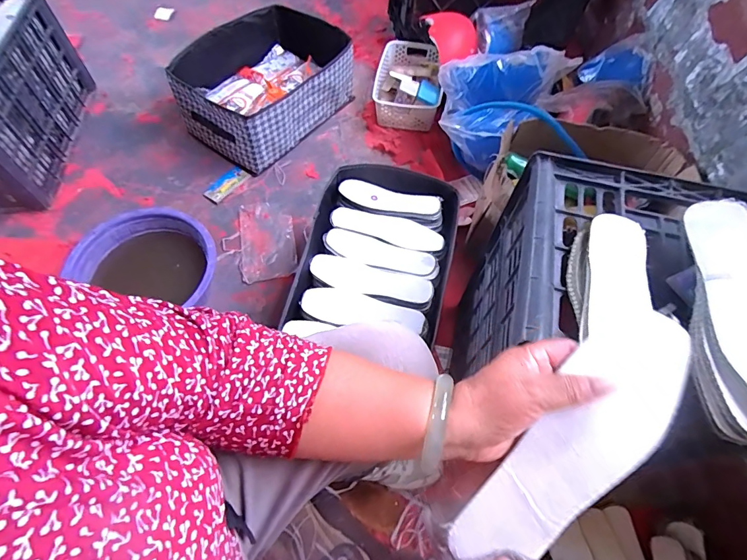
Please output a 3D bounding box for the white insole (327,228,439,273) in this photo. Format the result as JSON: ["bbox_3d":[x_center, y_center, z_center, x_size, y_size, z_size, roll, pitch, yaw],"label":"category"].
[{"bbox_3d":[0.013,-0.055,0.834,0.221,0.015,0.066,16,62,7],"label":"white insole"}]

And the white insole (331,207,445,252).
[{"bbox_3d":[0.031,-0.109,0.855,0.231,0.020,0.074,16,62,7],"label":"white insole"}]

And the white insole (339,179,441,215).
[{"bbox_3d":[0.034,-0.174,0.884,0.213,0.018,0.054,13,62,5],"label":"white insole"}]

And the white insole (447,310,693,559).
[{"bbox_3d":[0.138,0.122,0.293,0.067,0.012,0.212,41,98,19],"label":"white insole"}]

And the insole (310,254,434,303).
[{"bbox_3d":[-0.004,-0.002,0.771,0.227,0.016,0.067,12,62,5],"label":"insole"}]

